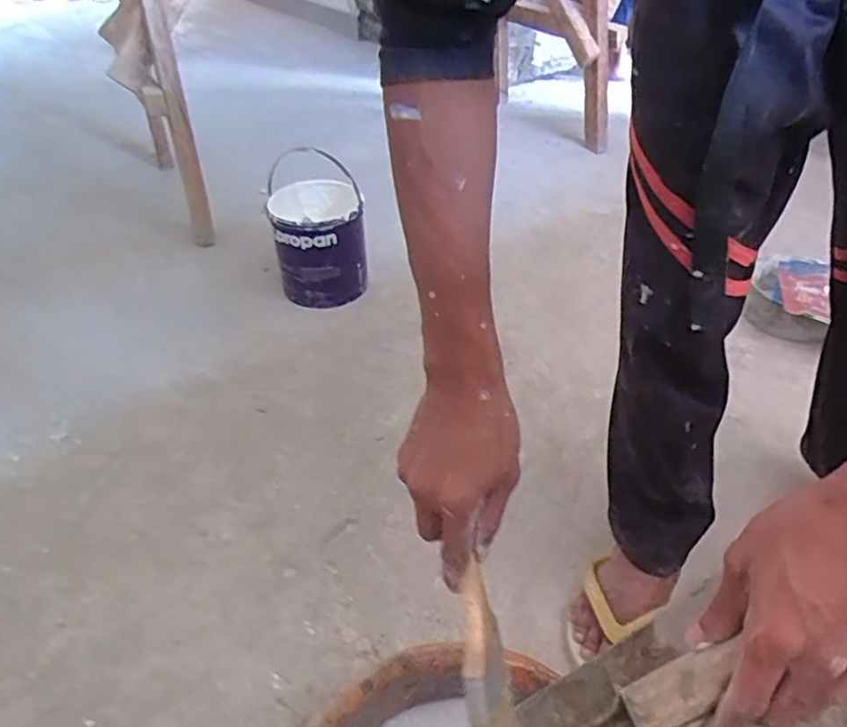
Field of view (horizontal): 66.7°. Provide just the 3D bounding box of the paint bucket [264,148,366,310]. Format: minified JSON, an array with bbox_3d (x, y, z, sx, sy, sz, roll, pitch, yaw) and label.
[{"bbox_3d":[-0.213,-0.261,1.295,0.171,0.265,0.187,-1,40,0],"label":"paint bucket"}]

